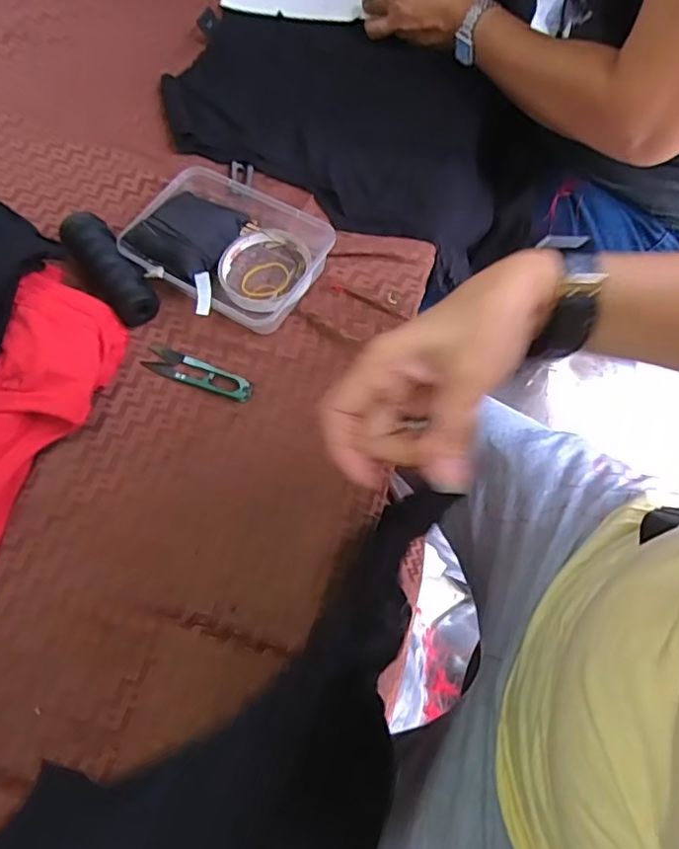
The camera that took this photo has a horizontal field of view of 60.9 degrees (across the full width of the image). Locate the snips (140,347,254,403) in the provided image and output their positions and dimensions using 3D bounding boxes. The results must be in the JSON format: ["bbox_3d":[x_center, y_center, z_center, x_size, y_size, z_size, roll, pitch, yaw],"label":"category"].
[{"bbox_3d":[-0.122,-0.045,0.498,0.102,0.008,0.024,20,69,10],"label":"snips"}]

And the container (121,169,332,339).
[{"bbox_3d":[-0.106,-0.163,0.527,0.180,0.045,0.132,30,71,14],"label":"container"}]

